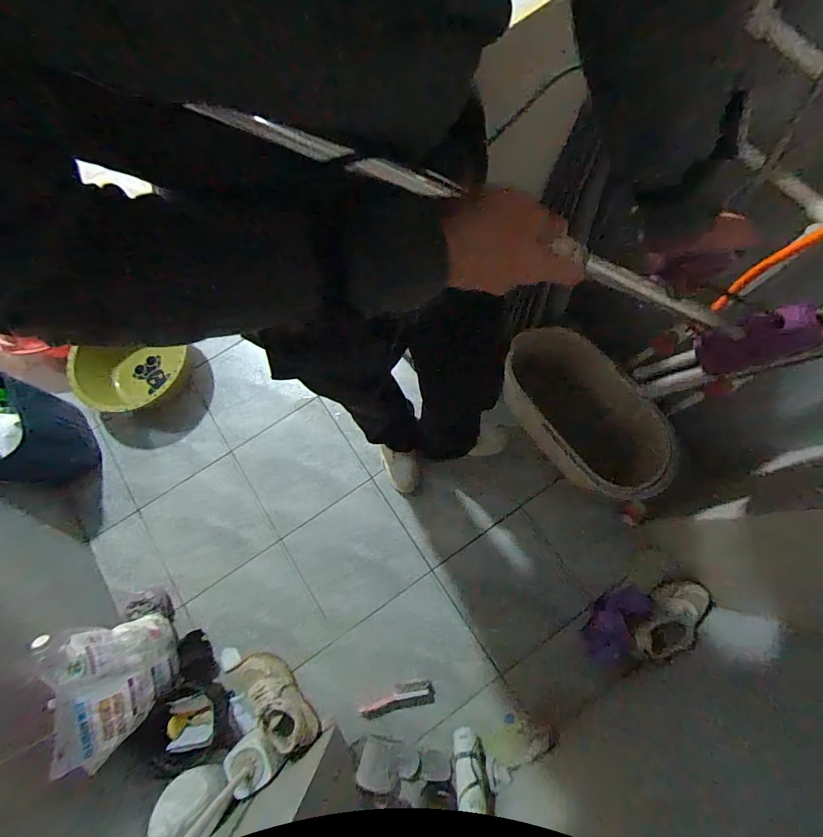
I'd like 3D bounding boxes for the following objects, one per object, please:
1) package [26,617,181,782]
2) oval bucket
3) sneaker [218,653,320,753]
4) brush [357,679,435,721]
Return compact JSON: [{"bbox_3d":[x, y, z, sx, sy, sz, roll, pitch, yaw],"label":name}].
[{"bbox_3d":[-0.619,0.551,0.888,0.096,0.272,0.256,-21,75,-4],"label":"package"},{"bbox_3d":[0.431,-0.012,1.080,0.235,0.186,0.477,-34,76,-7],"label":"oval bucket"},{"bbox_3d":[-0.338,0.669,0.993,0.271,0.105,0.114,32,79,21],"label":"sneaker"},{"bbox_3d":[-0.036,0.686,1.024,0.180,0.021,0.053,-14,75,-2],"label":"brush"}]

